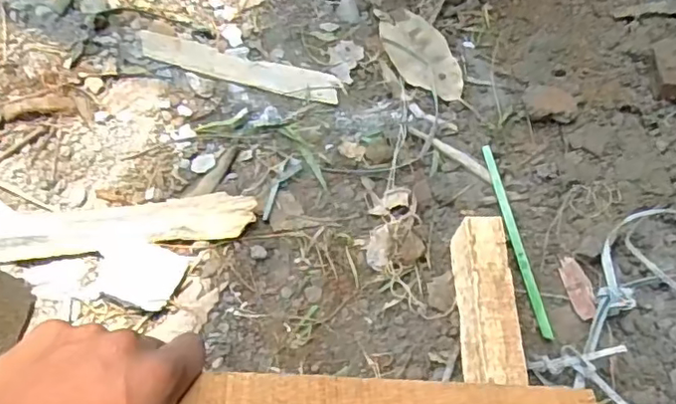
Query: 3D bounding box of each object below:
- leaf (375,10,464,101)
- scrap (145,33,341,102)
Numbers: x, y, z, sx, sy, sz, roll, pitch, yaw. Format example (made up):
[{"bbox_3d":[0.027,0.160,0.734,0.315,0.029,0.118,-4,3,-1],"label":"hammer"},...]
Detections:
[{"bbox_3d":[0.090,-0.165,0.654,0.065,0.014,0.138,-18,59,-7],"label":"leaf"},{"bbox_3d":[-0.105,-0.143,0.639,0.215,0.004,0.036,14,63,1],"label":"scrap"}]

